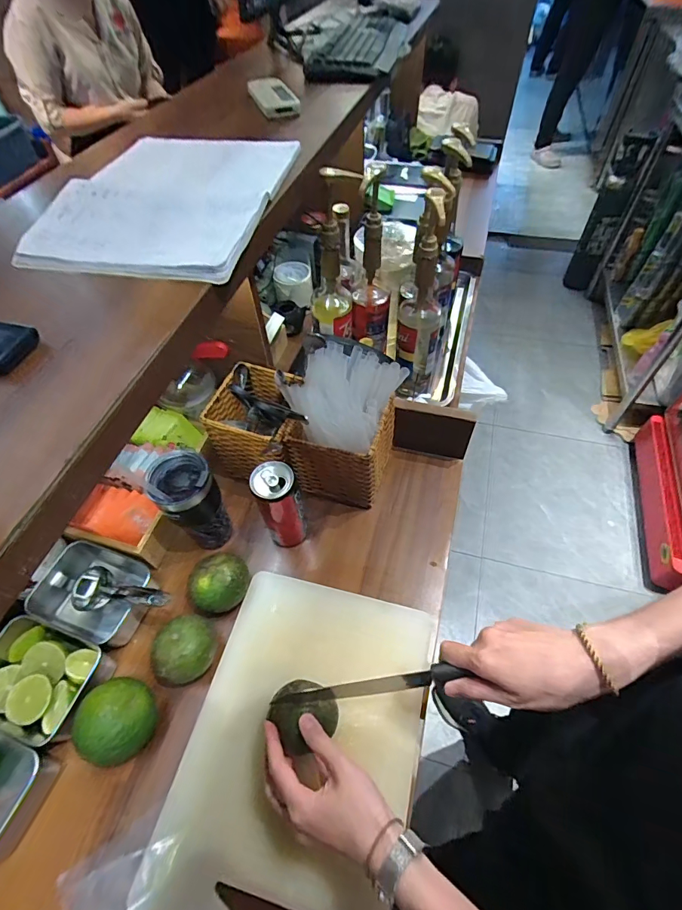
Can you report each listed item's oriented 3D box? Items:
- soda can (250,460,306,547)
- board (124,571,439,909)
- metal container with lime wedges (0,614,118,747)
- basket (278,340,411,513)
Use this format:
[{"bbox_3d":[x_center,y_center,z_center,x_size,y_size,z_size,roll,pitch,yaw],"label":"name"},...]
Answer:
[{"bbox_3d":[-0.081,0.072,0.574,0.055,0.147,0.050,-1,54,2],"label":"soda can"},{"bbox_3d":[-0.044,0.322,0.473,0.250,0.015,0.346,12,56,11],"label":"board"},{"bbox_3d":[-0.358,0.267,0.503,0.153,0.048,0.111,15,56,13],"label":"metal container with lime wedges"},{"bbox_3d":[0.003,-0.031,0.604,0.125,0.211,0.127,20,58,16],"label":"basket"}]

